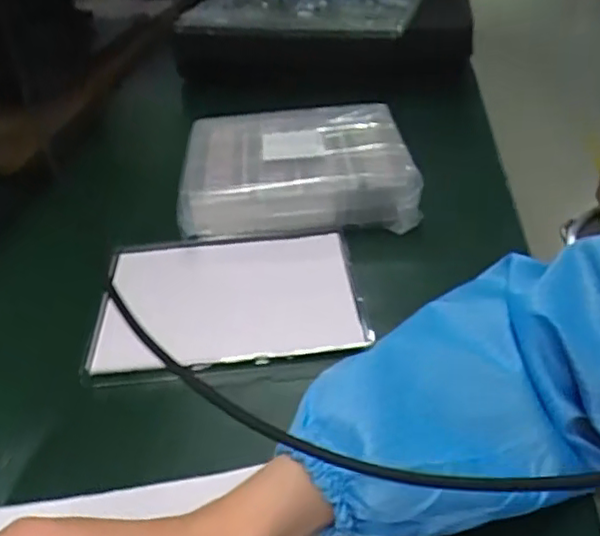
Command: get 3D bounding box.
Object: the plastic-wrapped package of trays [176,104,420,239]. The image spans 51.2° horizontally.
[{"bbox_3d":[-0.004,-0.094,0.622,0.227,0.062,0.174,-1,37,2],"label":"plastic-wrapped package of trays"}]

